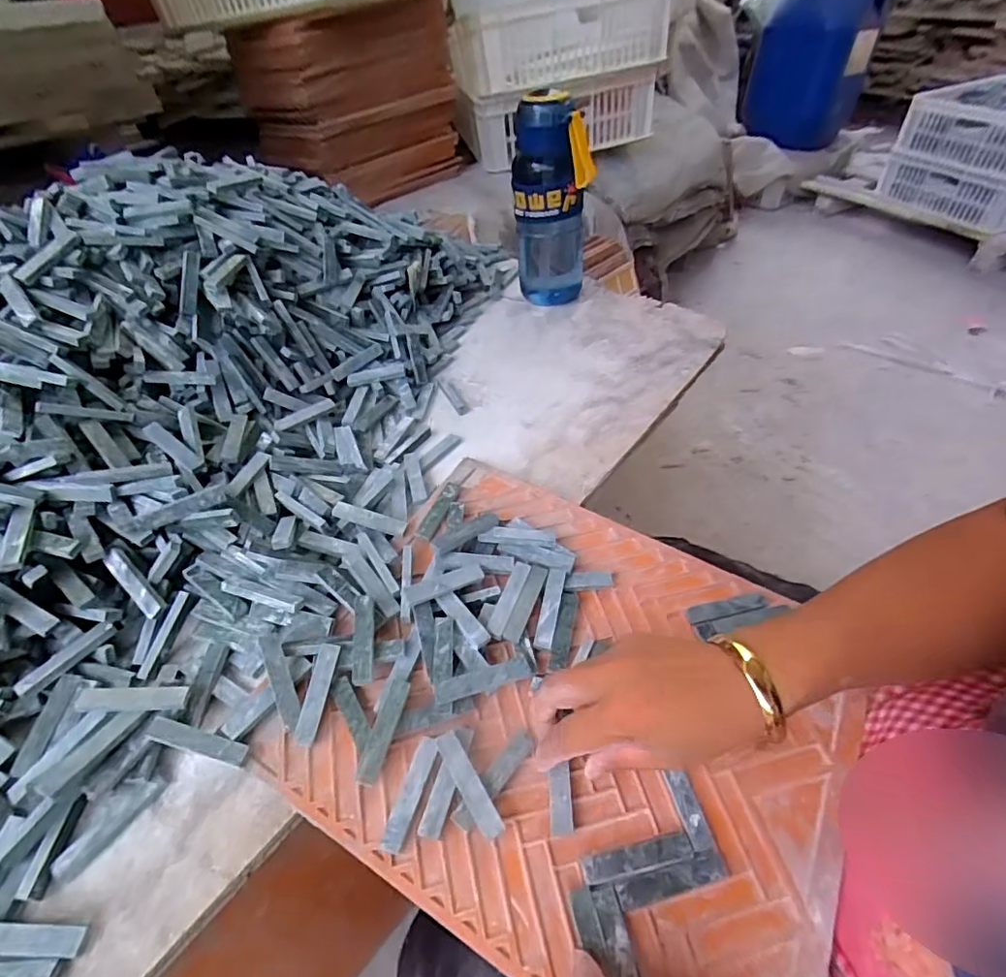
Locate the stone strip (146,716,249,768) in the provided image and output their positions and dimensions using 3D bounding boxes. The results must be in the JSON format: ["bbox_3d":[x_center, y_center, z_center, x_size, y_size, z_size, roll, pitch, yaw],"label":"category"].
[{"bbox_3d":[-0.183,0.153,0.329,0.059,0.015,0.012,13,51,9],"label":"stone strip"}]

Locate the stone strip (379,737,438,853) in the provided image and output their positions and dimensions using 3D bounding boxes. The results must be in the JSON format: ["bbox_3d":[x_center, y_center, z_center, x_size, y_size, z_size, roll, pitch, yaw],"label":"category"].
[{"bbox_3d":[-0.054,0.181,0.324,0.013,0.010,0.061,15,51,11],"label":"stone strip"}]

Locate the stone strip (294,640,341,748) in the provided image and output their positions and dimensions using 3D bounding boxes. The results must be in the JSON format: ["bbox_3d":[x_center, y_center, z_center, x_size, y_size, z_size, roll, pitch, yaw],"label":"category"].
[{"bbox_3d":[-0.120,0.133,0.354,0.015,0.005,0.061,6,60,4],"label":"stone strip"}]

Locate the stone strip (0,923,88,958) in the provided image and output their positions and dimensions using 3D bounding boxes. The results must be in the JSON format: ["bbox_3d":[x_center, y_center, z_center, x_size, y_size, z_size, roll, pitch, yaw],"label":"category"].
[{"bbox_3d":[-0.243,0.227,0.274,0.058,0.004,0.013,6,51,-5],"label":"stone strip"}]

